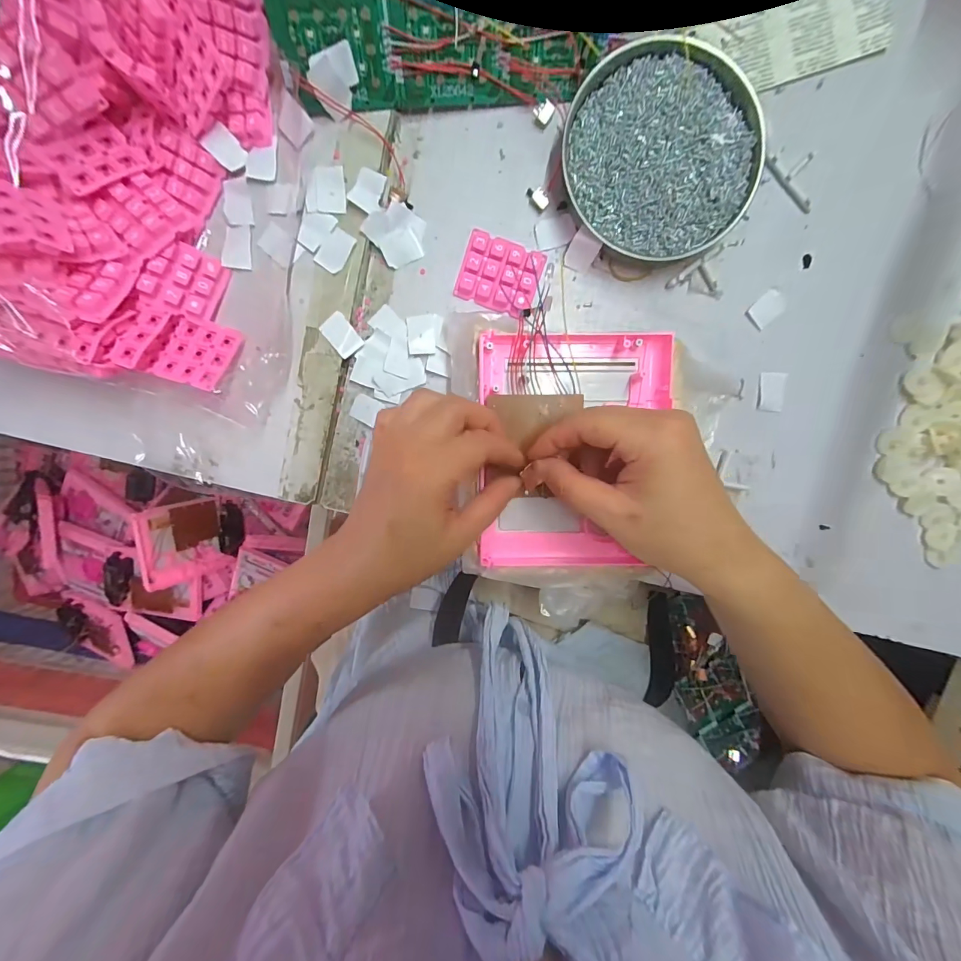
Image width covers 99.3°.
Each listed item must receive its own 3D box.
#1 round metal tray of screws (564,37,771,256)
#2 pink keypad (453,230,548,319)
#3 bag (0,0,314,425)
[{"bbox_3d":[0.126,-0.228,0.289,0.132,0.024,0.131,0,98,-2],"label":"round metal tray of screws"},{"bbox_3d":[0.014,-0.155,0.306,0.058,0.011,0.049,20,97,-4],"label":"pink keypad"},{"bbox_3d":[-0.240,-0.191,0.252,0.220,0.078,0.270,9,98,-3],"label":"bag"}]

